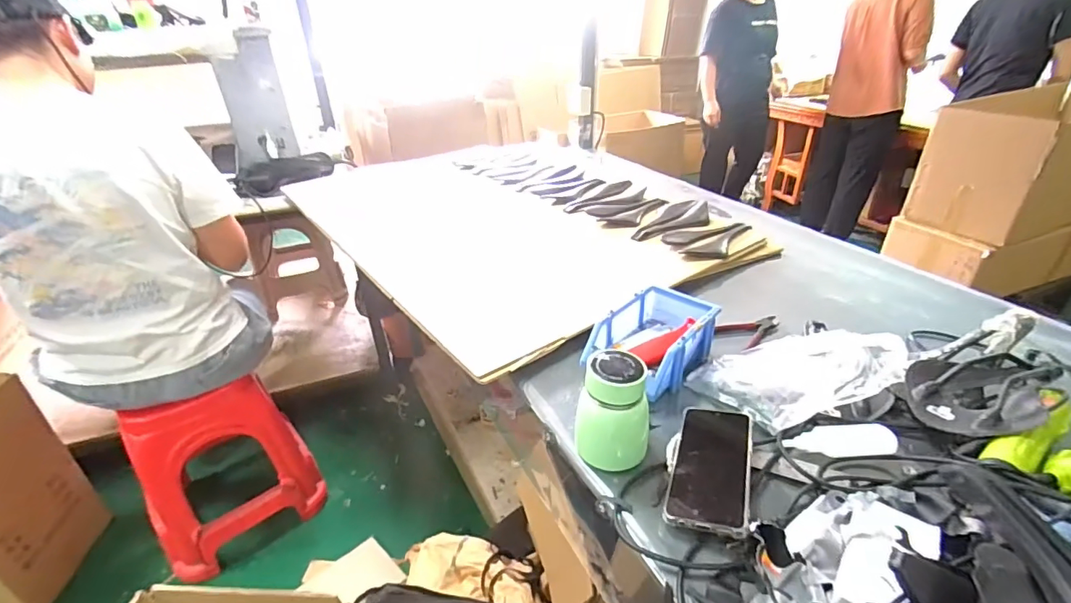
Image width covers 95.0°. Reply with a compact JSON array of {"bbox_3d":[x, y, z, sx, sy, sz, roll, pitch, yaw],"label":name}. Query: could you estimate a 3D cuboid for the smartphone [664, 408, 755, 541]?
[{"bbox_3d":[0.192,0.170,0.534,0.077,0.013,0.179,-1,29,26],"label":"smartphone"}]

